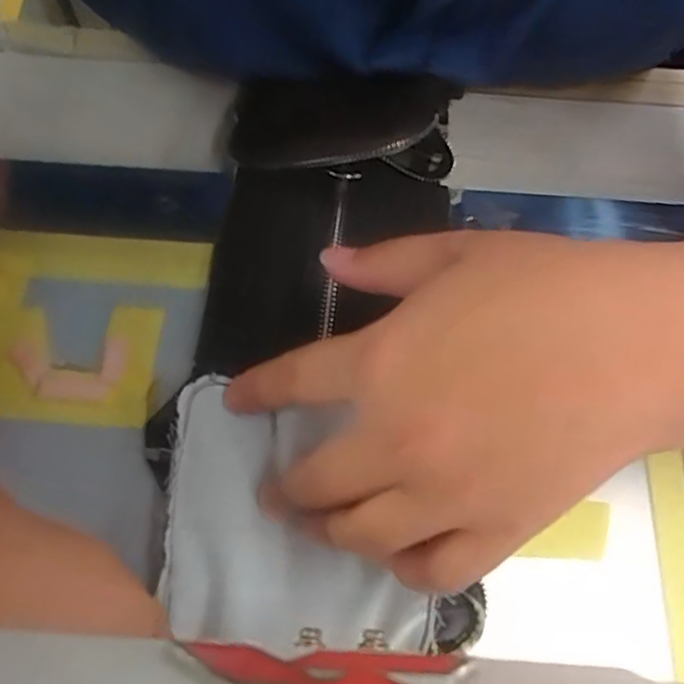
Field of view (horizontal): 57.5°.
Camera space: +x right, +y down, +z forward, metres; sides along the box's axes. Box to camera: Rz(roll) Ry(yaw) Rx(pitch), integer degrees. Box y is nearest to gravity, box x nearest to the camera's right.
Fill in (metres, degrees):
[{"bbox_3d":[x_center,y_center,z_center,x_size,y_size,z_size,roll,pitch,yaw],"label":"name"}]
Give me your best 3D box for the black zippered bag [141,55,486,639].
[{"bbox_3d":[-0.006,-0.014,0.286,0.138,0.037,0.278,6,71,0],"label":"black zippered bag"}]

